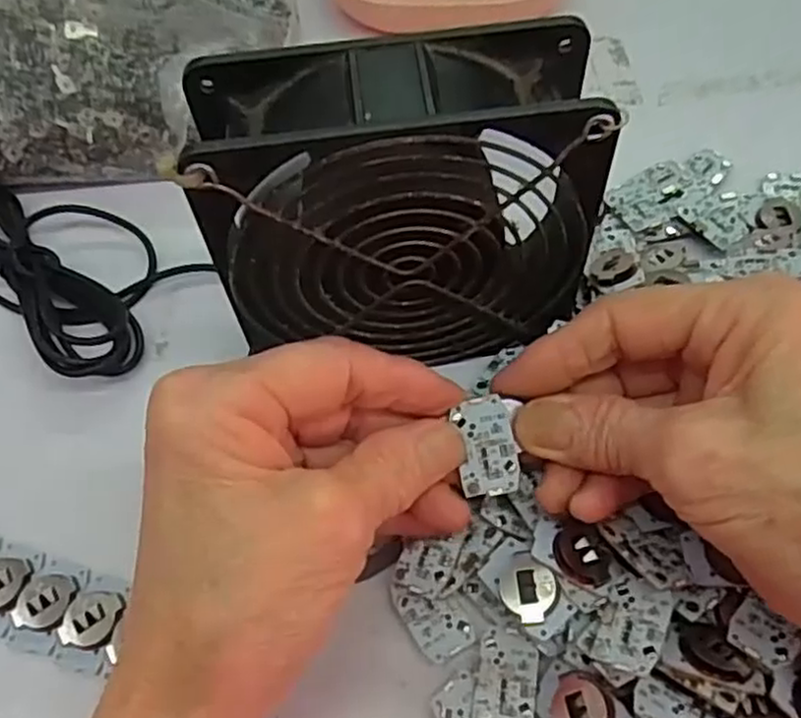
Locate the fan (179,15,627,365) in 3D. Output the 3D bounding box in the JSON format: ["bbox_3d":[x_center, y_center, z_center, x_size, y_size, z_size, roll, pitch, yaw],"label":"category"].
[{"bbox_3d":[0.002,-0.042,0.244,0.117,0.117,0.046,-6,60,0],"label":"fan"}]

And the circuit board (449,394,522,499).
[{"bbox_3d":[0.026,0.026,0.220,0.017,0.004,0.028,-8,89,-3],"label":"circuit board"}]

